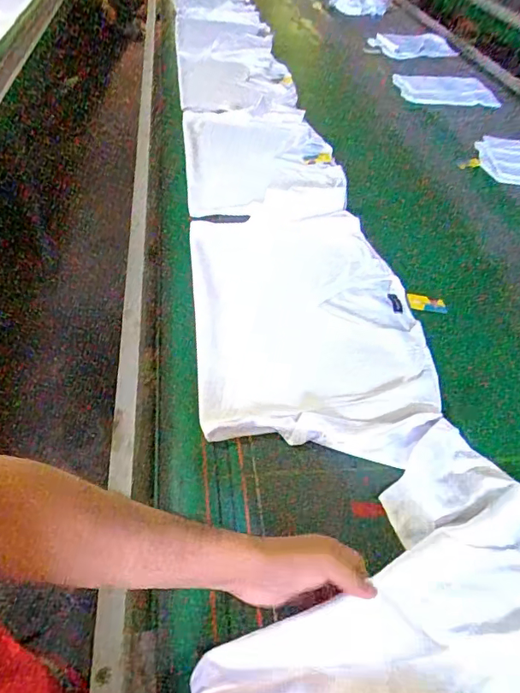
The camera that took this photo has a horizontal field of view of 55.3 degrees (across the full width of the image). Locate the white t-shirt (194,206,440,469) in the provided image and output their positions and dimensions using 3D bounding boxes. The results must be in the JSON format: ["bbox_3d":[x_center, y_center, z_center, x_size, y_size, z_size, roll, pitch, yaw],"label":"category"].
[{"bbox_3d":[0.075,-0.054,0.836,0.353,0.027,0.560,-4,46,-7],"label":"white t-shirt"}]

